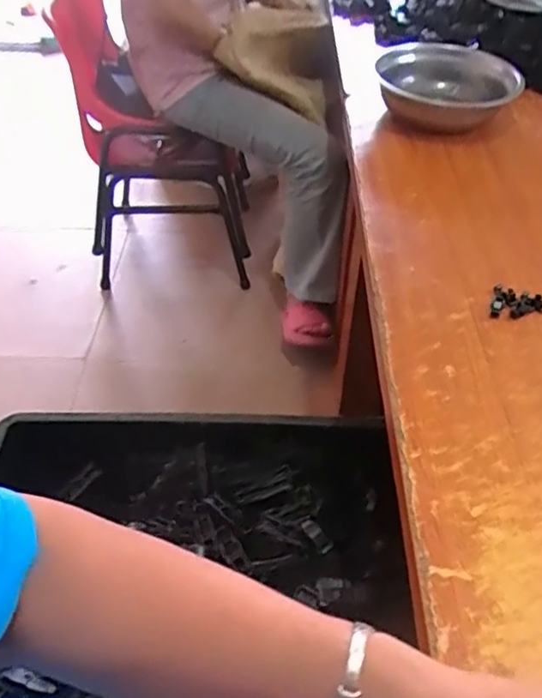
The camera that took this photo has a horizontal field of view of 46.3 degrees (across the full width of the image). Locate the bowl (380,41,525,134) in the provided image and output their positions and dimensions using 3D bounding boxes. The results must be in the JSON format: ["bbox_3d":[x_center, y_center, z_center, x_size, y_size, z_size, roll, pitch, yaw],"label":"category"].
[{"bbox_3d":[0.247,-0.369,0.898,0.189,0.075,0.189,1,43,-1],"label":"bowl"}]

